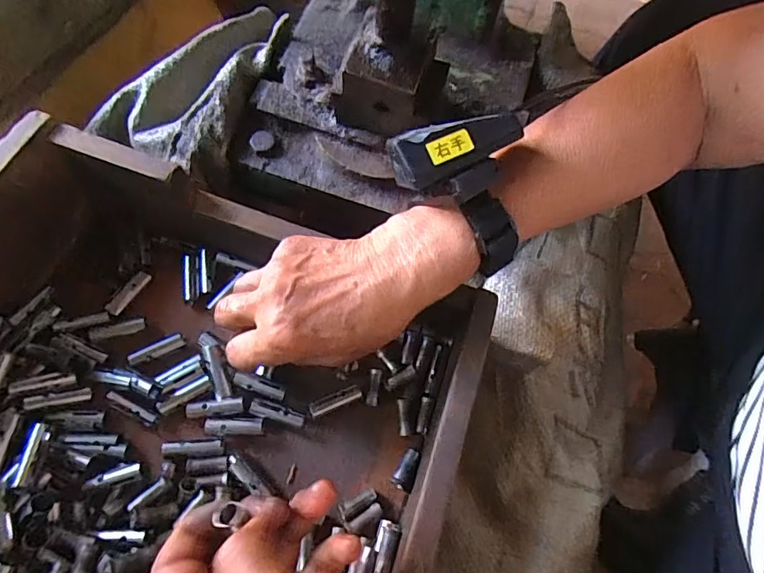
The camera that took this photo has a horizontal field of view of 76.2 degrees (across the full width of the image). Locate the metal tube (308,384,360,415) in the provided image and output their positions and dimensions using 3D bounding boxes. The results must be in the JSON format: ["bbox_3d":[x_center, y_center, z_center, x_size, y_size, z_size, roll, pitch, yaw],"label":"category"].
[{"bbox_3d":[-0.032,0.079,0.340,0.037,0.009,0.009,-21,66,-12],"label":"metal tube"}]

